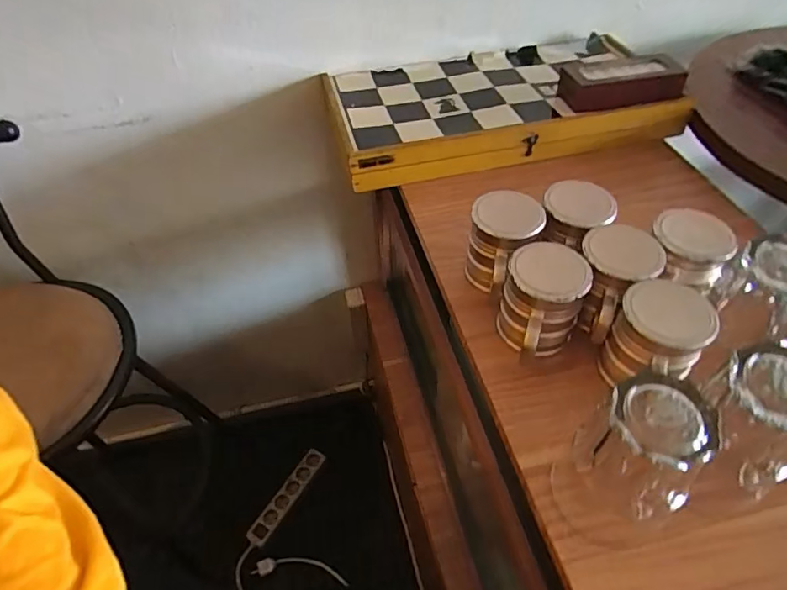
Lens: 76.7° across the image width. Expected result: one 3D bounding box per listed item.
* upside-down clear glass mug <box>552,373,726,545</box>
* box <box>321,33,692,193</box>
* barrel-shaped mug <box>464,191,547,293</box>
[{"bbox_3d":[0.168,0.119,0.353,0.074,0.131,0.080,-1,48,2],"label":"upside-down clear glass mug"},{"bbox_3d":[0.148,-0.284,0.749,0.464,0.057,0.253,-13,51,-8],"label":"box"},{"bbox_3d":[0.118,-0.049,0.527,0.069,0.095,0.073,-1,50,1],"label":"barrel-shaped mug"}]

